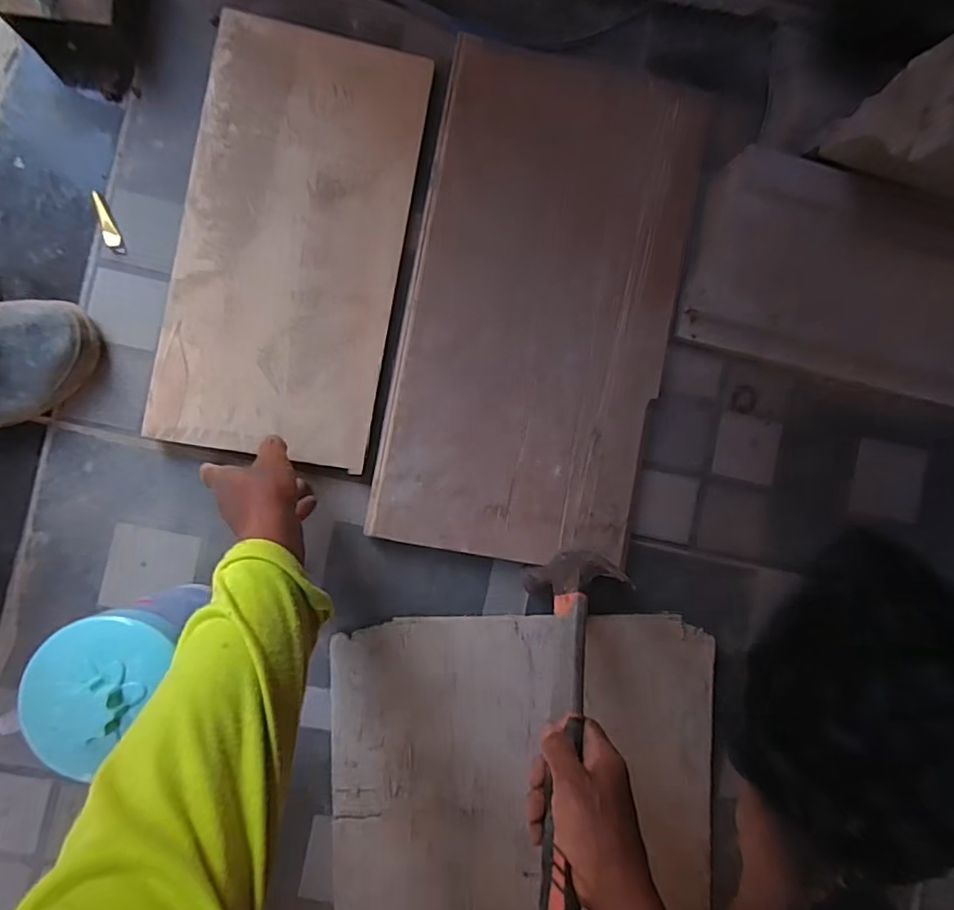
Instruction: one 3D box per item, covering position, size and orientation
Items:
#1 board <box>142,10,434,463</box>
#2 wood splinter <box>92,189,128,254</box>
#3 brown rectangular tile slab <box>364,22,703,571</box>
[{"bbox_3d":[-0.184,-0.211,0.554,0.210,0.020,0.421,10,89,-4],"label":"board"},{"bbox_3d":[-0.373,-0.231,0.554,0.015,0.004,0.063,-24,91,-4],"label":"wood splinter"},{"bbox_3d":[0.068,-0.146,0.567,0.272,0.023,0.502,10,89,-4],"label":"brown rectangular tile slab"}]

